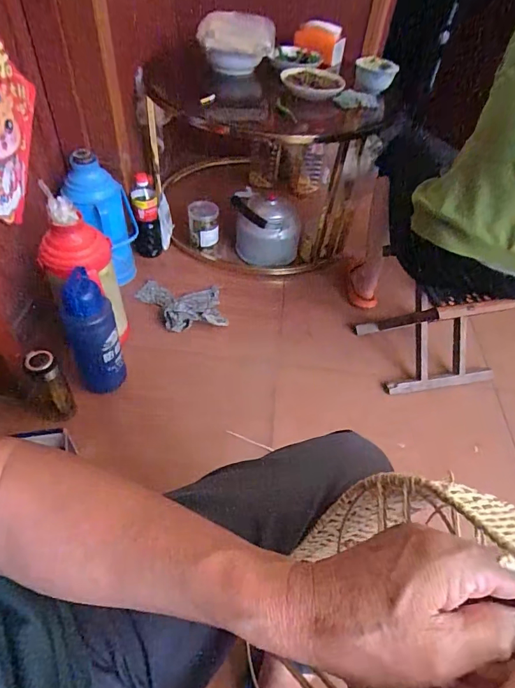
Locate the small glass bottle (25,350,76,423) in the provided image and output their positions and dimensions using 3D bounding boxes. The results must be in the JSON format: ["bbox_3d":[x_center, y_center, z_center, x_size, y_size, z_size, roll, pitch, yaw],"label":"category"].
[{"bbox_3d":[-0.453,0.098,0.924,0.060,0.207,0.073,-21,54,-23],"label":"small glass bottle"}]

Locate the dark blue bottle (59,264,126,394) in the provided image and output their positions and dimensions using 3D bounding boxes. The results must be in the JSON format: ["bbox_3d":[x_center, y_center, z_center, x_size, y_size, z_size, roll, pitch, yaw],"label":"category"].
[{"bbox_3d":[-0.366,-0.004,0.937,0.104,0.329,0.078,-17,53,-19],"label":"dark blue bottle"}]

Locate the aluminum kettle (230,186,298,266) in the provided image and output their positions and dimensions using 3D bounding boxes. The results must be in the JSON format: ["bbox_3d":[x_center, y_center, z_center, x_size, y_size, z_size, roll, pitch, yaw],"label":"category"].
[{"bbox_3d":[0.023,-0.367,1.381,0.196,0.207,0.173,-5,49,-10],"label":"aluminum kettle"}]

